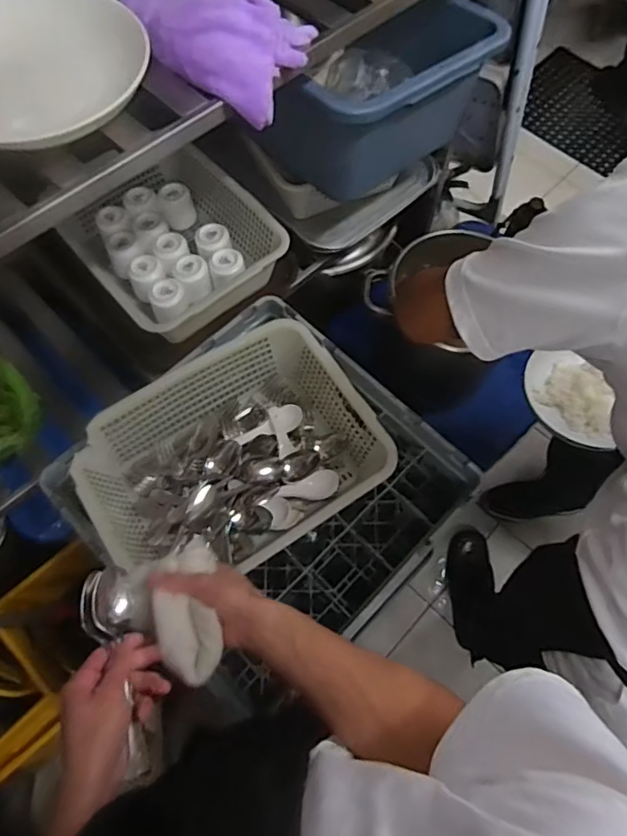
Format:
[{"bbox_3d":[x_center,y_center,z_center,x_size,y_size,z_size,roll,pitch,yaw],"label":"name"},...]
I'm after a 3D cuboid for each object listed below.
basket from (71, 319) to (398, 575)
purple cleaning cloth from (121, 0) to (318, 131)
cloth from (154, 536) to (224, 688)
[{"bbox_3d":[-0.112,0.062,0.815,0.386,0.122,0.300,-32,70,-13],"label":"basket"},{"bbox_3d":[-0.104,-0.428,0.640,0.202,0.087,0.141,-4,66,-2],"label":"purple cleaning cloth"},{"bbox_3d":[-0.136,0.199,0.597,0.064,0.034,0.158,-9,49,-4],"label":"cloth"}]

